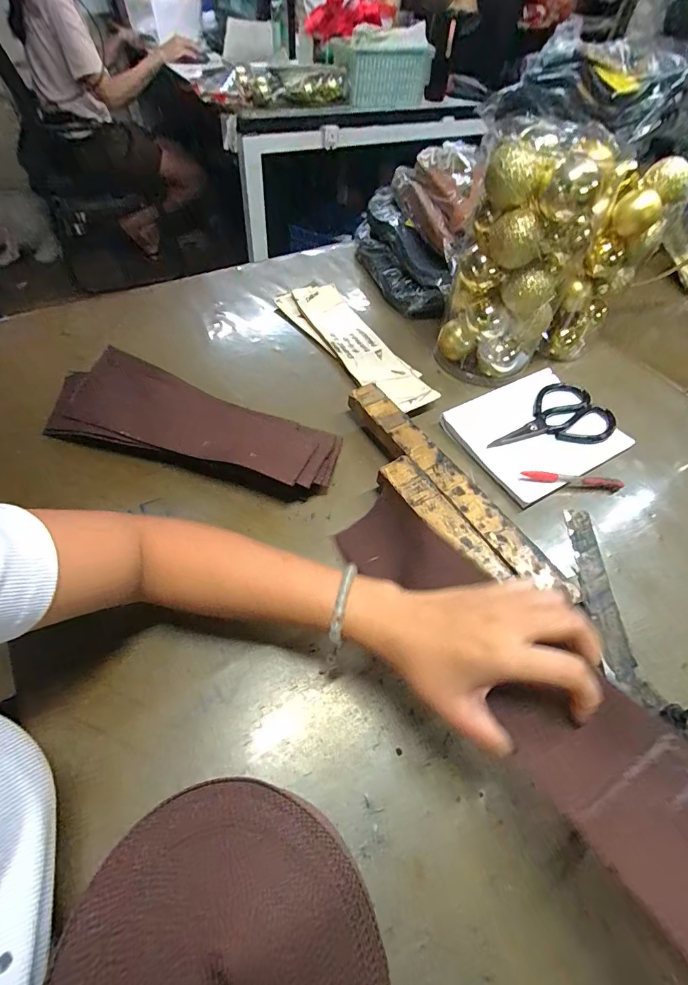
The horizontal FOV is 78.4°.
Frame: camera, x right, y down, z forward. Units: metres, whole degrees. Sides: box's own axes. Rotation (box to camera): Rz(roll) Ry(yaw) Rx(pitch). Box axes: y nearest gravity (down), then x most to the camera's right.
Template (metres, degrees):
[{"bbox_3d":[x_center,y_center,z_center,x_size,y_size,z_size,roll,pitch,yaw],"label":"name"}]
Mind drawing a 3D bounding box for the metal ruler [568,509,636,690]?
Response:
[{"bbox_3d":[0.222,0.084,0.368,0.027,0.007,0.149,1,58,0],"label":"metal ruler"}]

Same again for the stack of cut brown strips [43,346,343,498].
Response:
[{"bbox_3d":[-0.171,-0.079,0.490,0.332,0.043,0.116,15,55,6],"label":"stack of cut brown strips"}]

